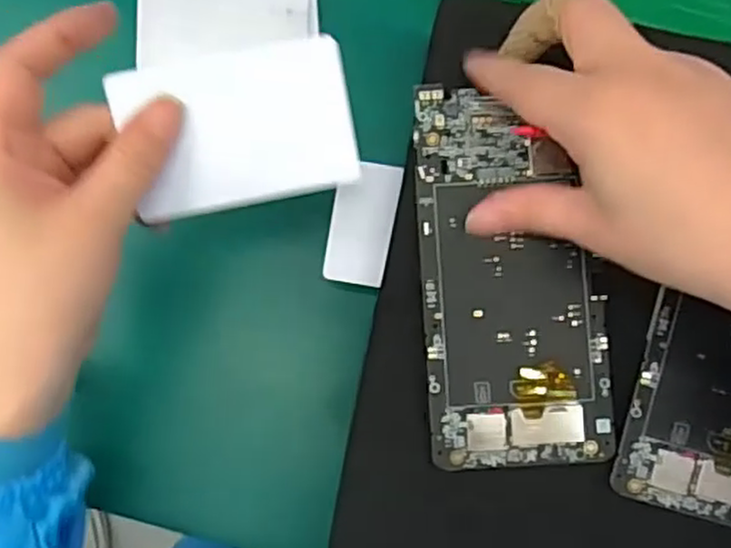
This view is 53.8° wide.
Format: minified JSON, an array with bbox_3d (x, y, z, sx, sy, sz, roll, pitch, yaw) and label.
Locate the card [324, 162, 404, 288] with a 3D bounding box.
[{"bbox_3d":[-0.002,-0.022,0.314,0.029,0.004,0.053,9,85,22],"label":"card"}]

